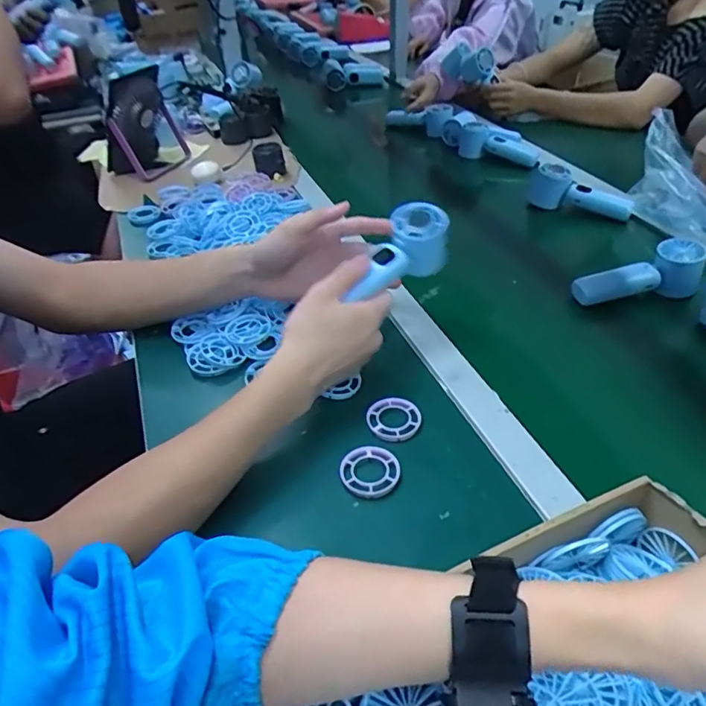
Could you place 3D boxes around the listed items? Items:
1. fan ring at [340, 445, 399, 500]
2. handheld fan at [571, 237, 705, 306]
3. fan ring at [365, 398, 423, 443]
[{"bbox_3d":[0.016,0.103,0.490,0.053,0.010,0.049,-3,40,2],"label":"fan ring"},{"bbox_3d":[0.343,-0.096,0.684,0.156,0.060,0.041,-10,40,-6],"label":"handheld fan"},{"bbox_3d":[0.040,0.063,0.537,0.051,0.008,0.051,-3,40,2],"label":"fan ring"}]

